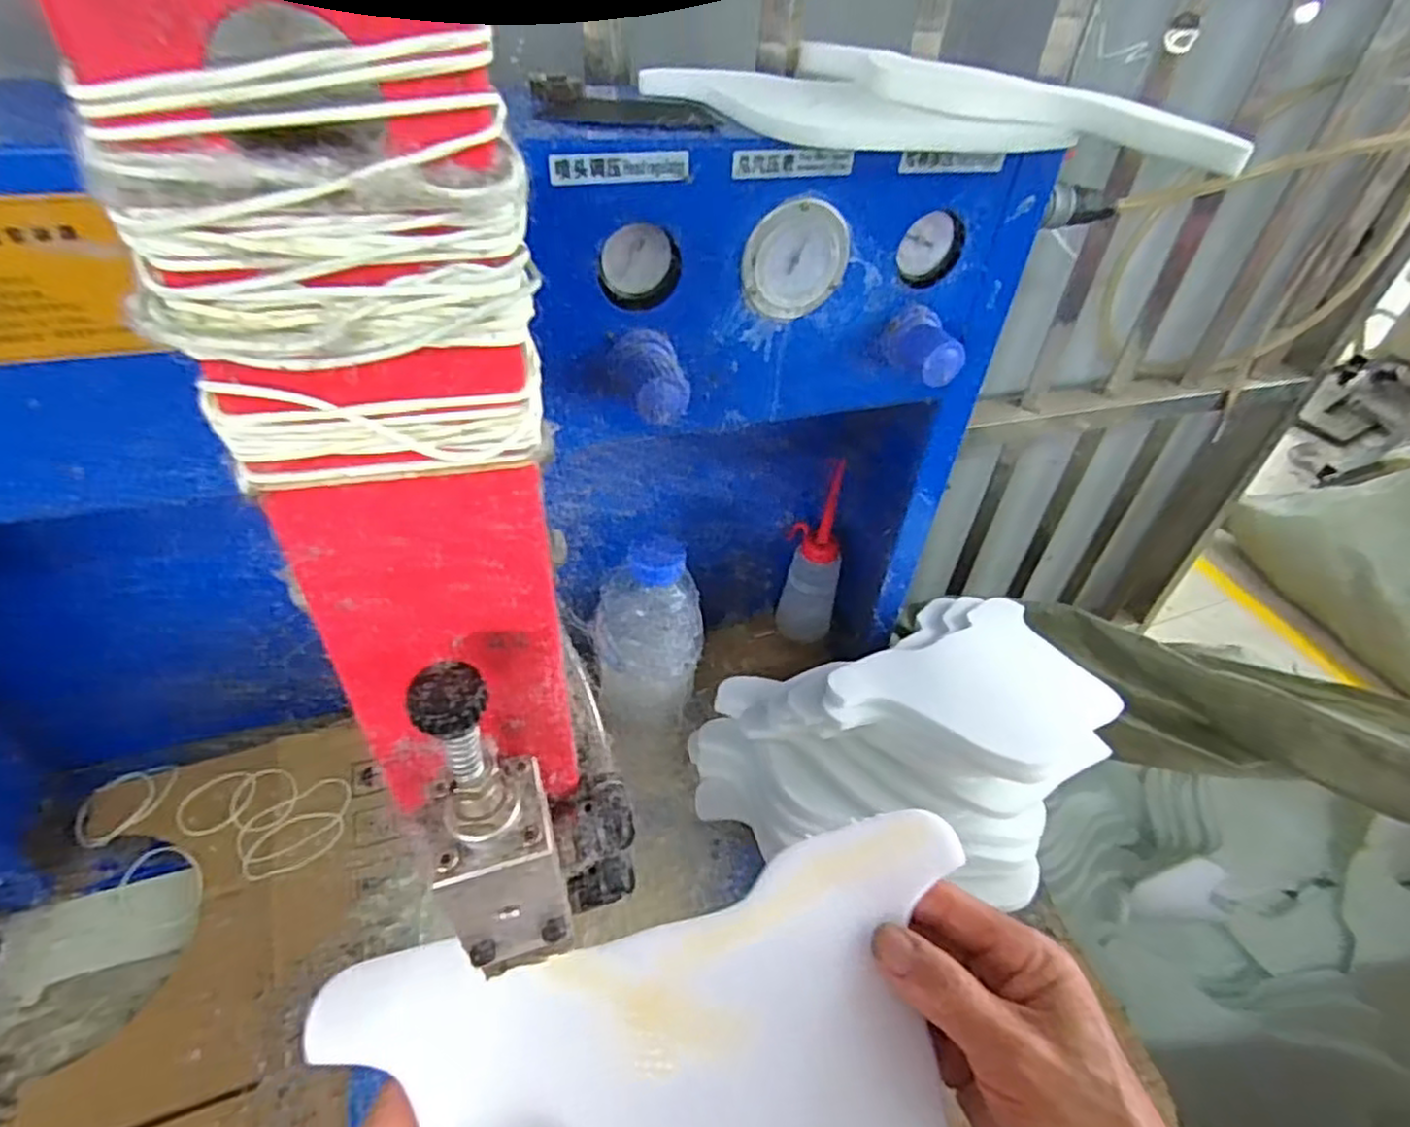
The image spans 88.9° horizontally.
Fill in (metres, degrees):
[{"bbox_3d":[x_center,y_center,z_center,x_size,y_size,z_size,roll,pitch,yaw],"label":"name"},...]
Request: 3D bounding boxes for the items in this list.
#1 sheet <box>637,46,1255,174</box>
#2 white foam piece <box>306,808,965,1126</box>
[{"bbox_3d":[0.112,-0.227,0.358,0.268,0.027,0.099,11,44,5],"label":"sheet"},{"bbox_3d":[-0.004,0.198,0.276,0.243,0.012,0.139,-12,74,-10],"label":"white foam piece"}]

